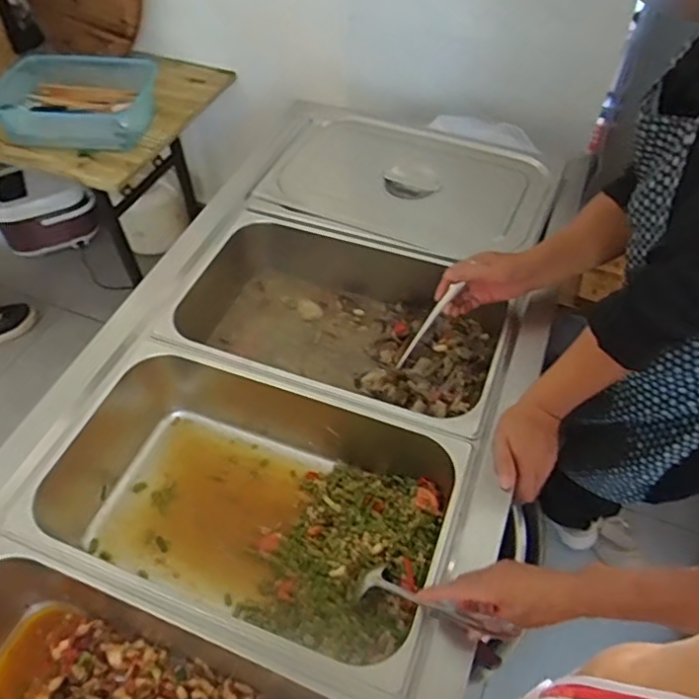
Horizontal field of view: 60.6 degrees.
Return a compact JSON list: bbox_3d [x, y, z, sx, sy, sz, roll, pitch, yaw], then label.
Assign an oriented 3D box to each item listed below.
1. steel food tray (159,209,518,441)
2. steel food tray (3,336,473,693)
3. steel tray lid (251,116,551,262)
[{"bbox_3d":[-0.019,-0.036,1.018,0.545,0.142,0.334,16,53,14],"label":"steel food tray"},{"bbox_3d":[-0.153,0.205,0.826,0.555,0.150,0.323,17,53,14],"label":"steel food tray"},{"bbox_3d":[0.101,-0.315,1.145,0.522,0.049,0.301,22,69,12],"label":"steel tray lid"}]

